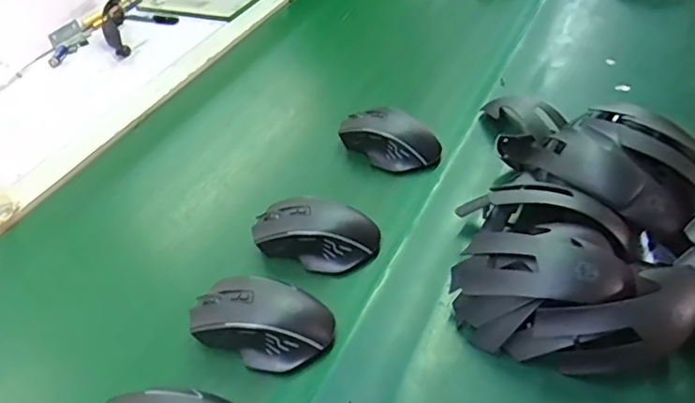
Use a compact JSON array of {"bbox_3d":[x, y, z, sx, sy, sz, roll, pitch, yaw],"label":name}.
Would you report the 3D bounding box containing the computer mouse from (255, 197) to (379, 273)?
[{"bbox_3d":[-0.030,0.026,0.525,0.116,0.038,0.061,7,44,15],"label":"computer mouse"}]

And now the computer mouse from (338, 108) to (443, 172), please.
[{"bbox_3d":[0.045,-0.069,0.622,0.111,0.043,0.064,18,48,26],"label":"computer mouse"}]

